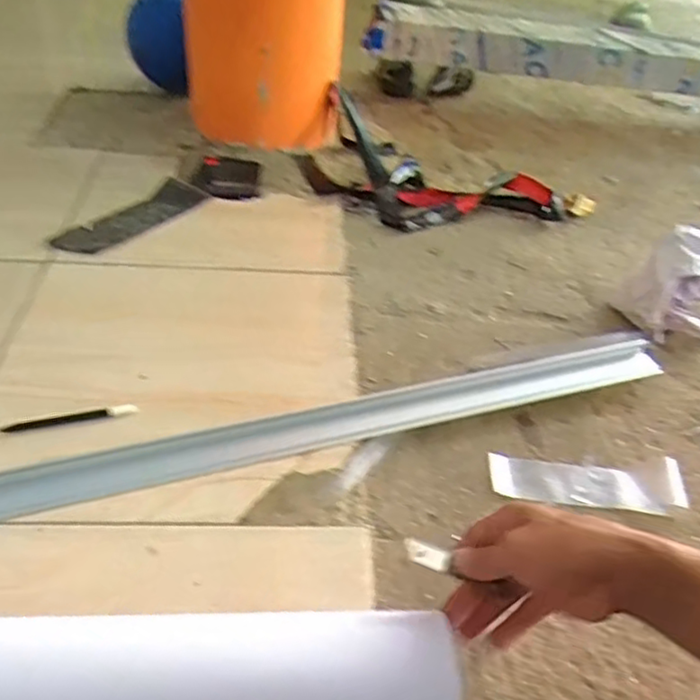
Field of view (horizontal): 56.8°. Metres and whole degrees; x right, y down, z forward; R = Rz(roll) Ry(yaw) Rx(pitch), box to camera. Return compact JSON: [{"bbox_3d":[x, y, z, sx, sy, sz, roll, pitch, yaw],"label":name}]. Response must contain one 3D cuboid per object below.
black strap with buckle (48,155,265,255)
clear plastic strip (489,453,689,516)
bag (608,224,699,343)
[{"bbox_3d":[-0.268,-0.218,0.956,0.122,0.022,0.331,27,46,23],"label":"black strap with buckle"},{"bbox_3d":[0.248,0.137,0.685,0.195,0.026,0.054,5,41,0],"label":"clear plastic strip"},{"bbox_3d":[0.466,-0.085,0.903,0.147,0.127,0.140,28,46,24],"label":"bag"}]

